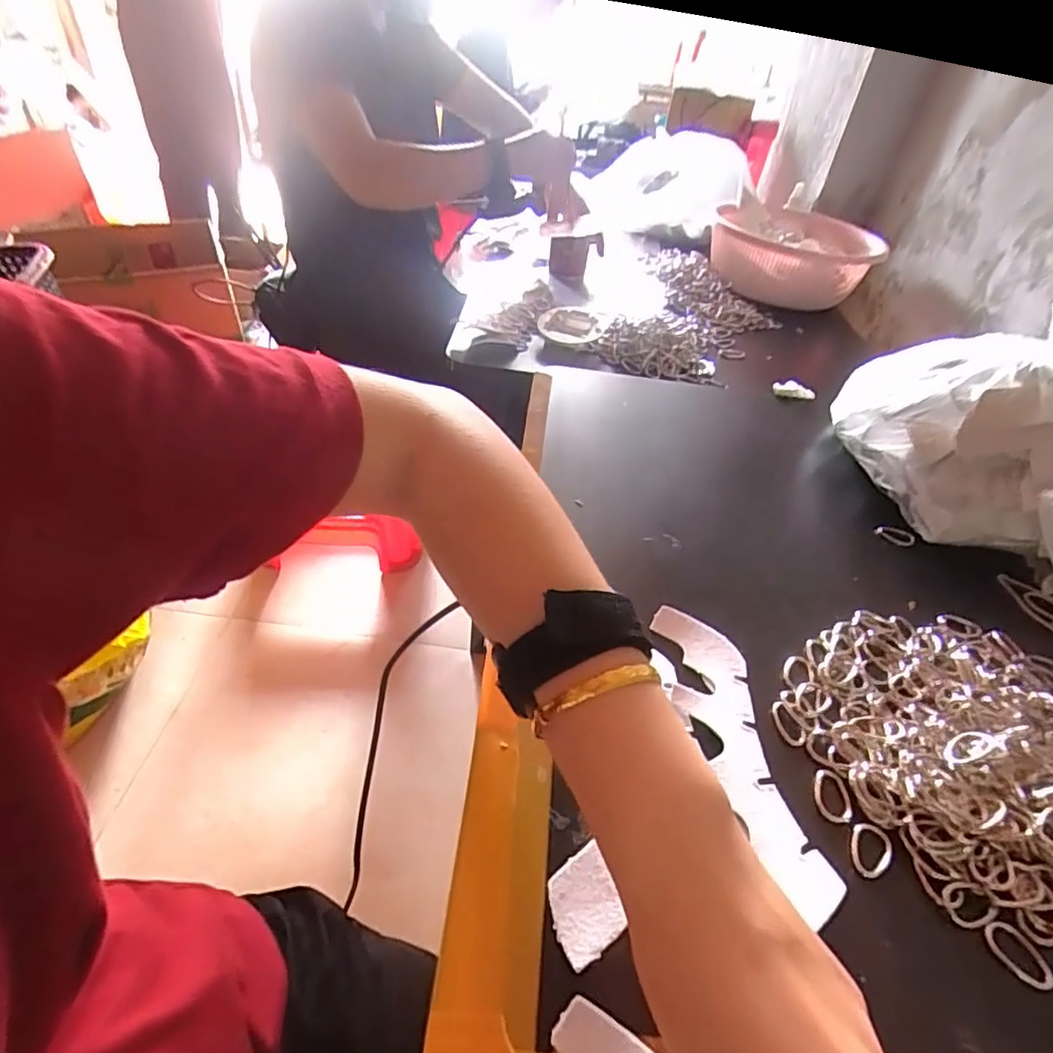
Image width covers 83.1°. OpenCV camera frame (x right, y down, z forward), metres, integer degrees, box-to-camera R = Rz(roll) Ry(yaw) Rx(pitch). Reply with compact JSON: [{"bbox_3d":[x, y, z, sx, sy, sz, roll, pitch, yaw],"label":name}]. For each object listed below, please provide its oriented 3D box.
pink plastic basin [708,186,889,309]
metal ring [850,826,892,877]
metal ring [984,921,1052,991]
[{"bbox_3d":[0.432,-0.431,0.980,0.248,0.127,0.258,4,40,-4],"label":"pink plastic basin"},{"bbox_3d":[0.181,0.170,0.312,0.020,0.004,0.029,27,44,22],"label":"metal ring"},{"bbox_3d":[0.236,0.204,0.283,0.017,0.004,0.029,-14,45,-23],"label":"metal ring"}]

